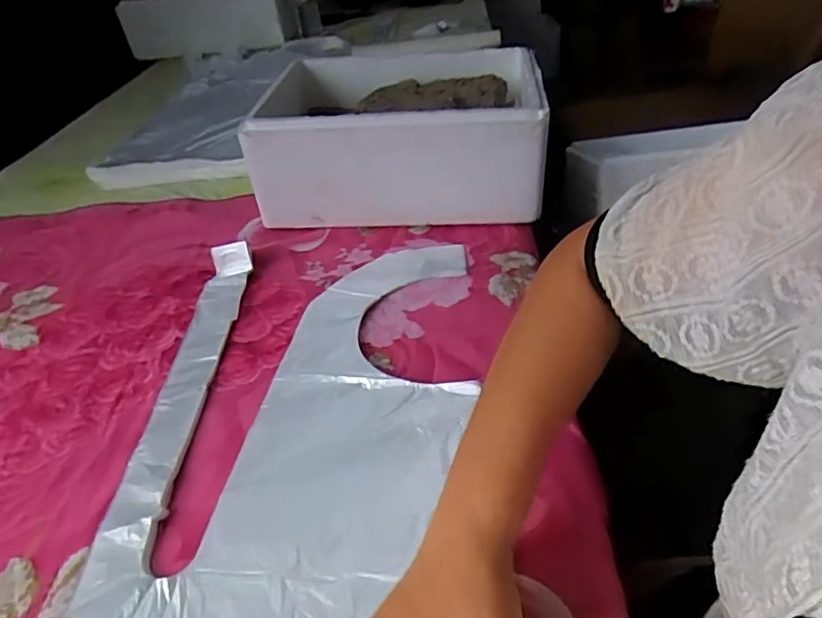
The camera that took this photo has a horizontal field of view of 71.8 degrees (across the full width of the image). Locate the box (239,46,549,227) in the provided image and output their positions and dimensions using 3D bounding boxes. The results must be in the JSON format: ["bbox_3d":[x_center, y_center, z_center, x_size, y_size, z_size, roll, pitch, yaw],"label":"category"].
[{"bbox_3d":[-0.013,-0.244,0.816,0.378,0.177,0.281,-5,39,3],"label":"box"}]

